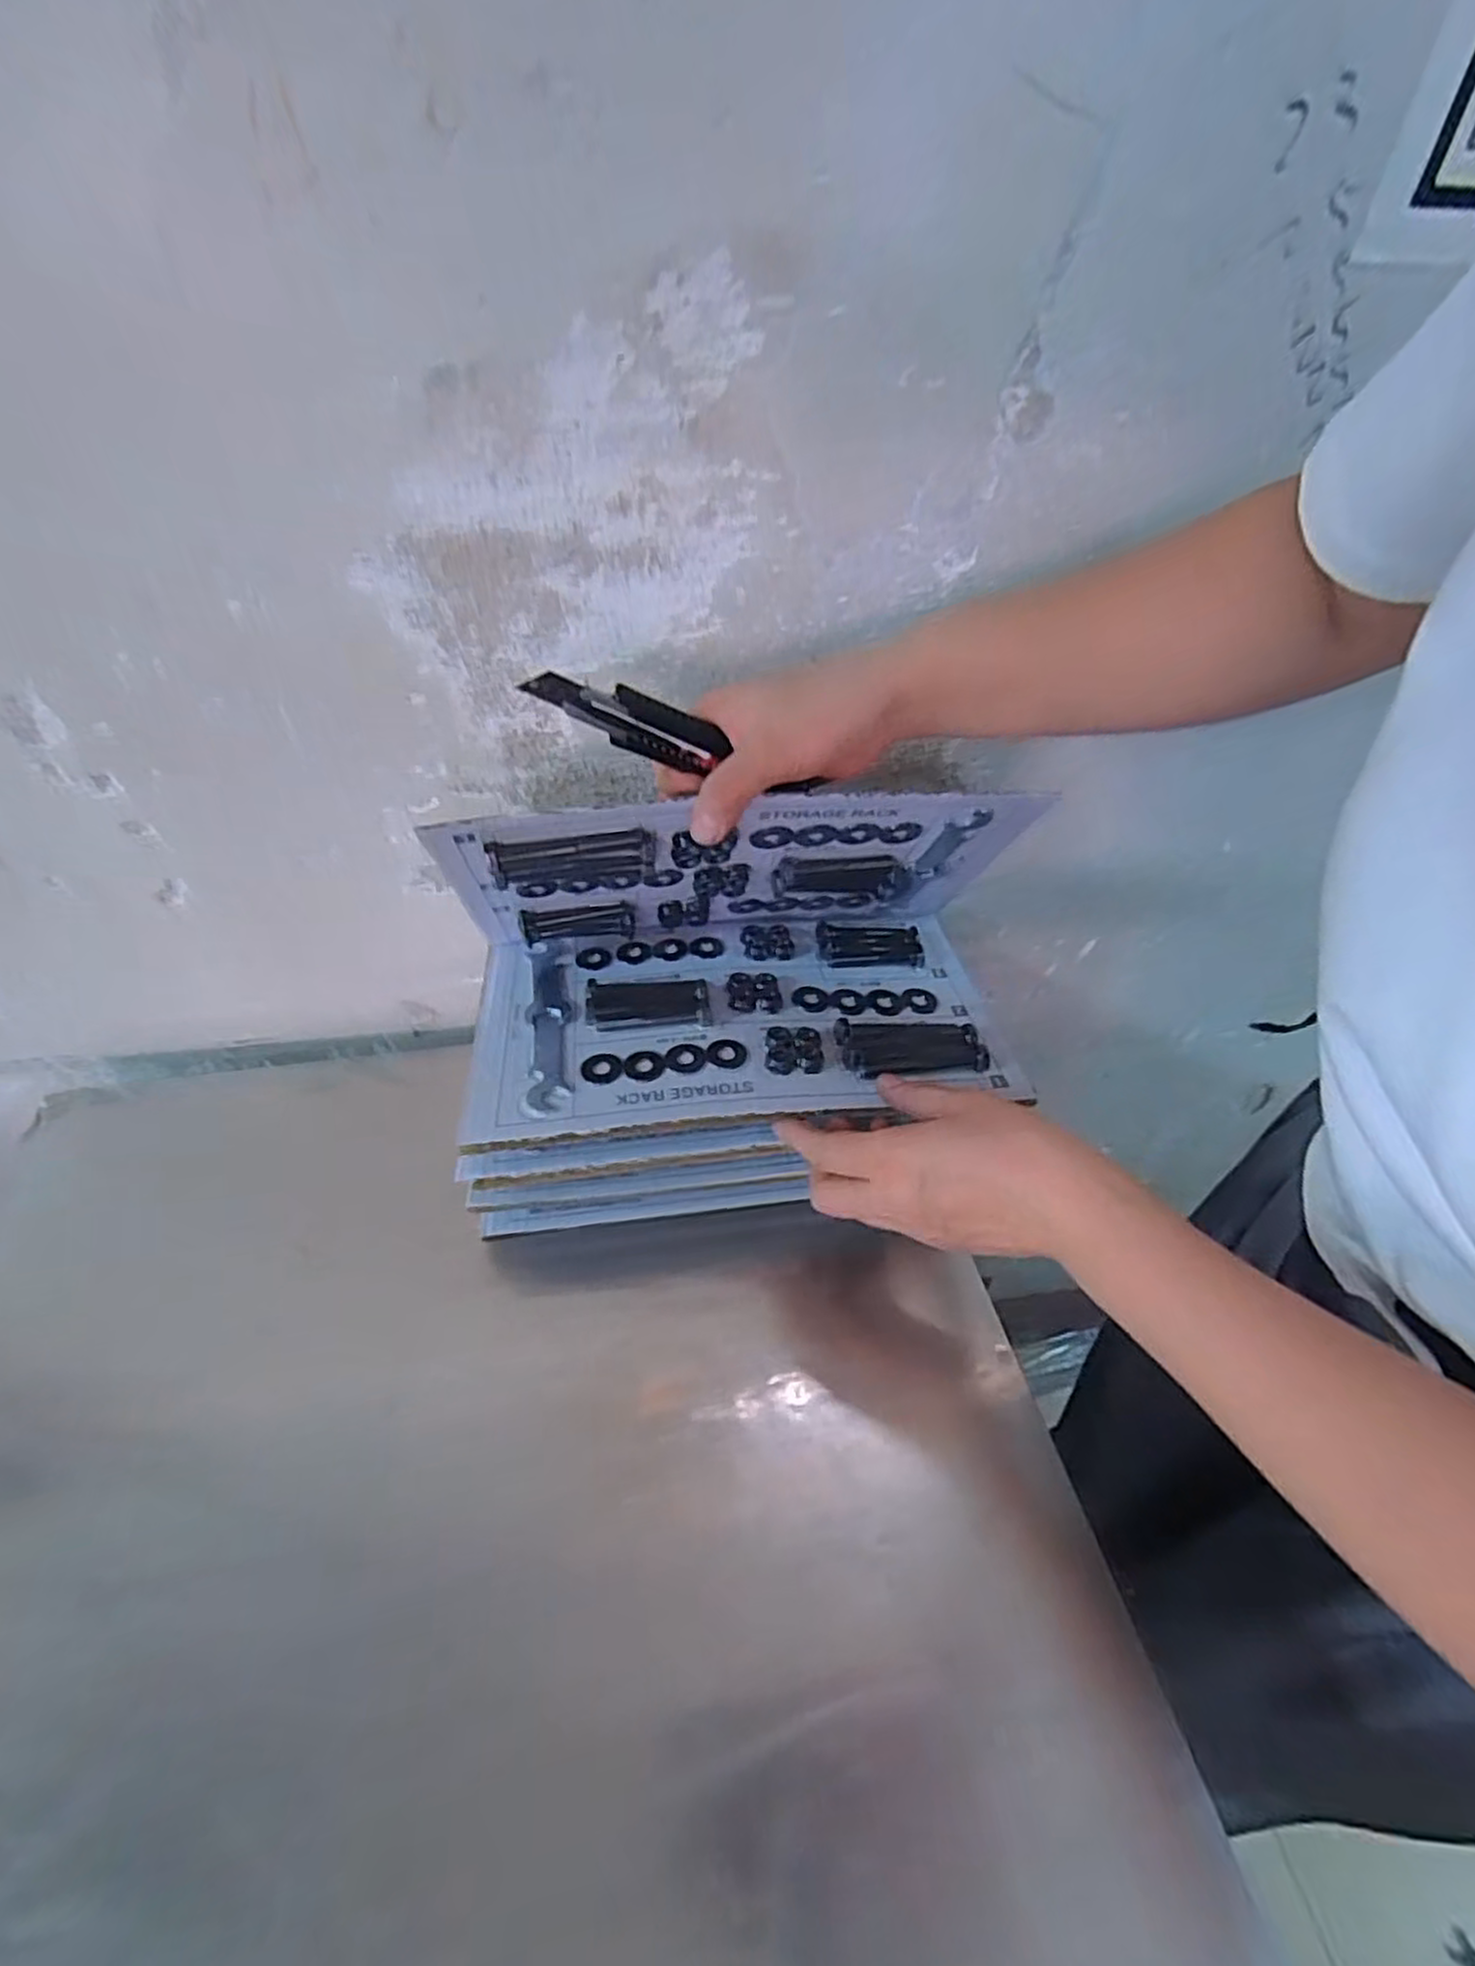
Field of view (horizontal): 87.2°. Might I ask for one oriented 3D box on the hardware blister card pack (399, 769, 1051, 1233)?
[{"bbox_3d":[0.002,-0.010,0.478,0.324,0.227,0.182,-5,41,-7],"label":"hardware blister card pack"}]

